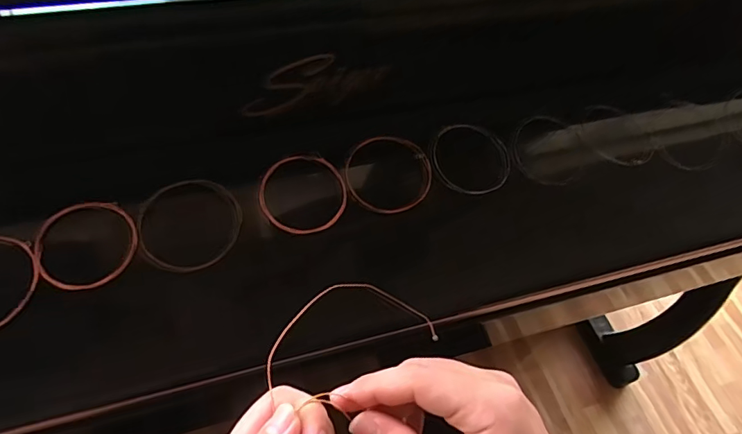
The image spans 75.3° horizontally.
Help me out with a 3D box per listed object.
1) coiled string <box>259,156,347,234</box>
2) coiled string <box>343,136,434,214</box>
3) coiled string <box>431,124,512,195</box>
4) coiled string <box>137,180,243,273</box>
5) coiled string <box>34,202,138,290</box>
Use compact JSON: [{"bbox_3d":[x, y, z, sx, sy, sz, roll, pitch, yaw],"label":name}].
[{"bbox_3d":[-0.055,-0.020,0.393,0.070,0.008,0.070,4,67,-9],"label":"coiled string"},{"bbox_3d":[0.016,-0.038,0.417,0.076,0.006,0.071,3,70,-9],"label":"coiled string"},{"bbox_3d":[0.090,-0.054,0.437,0.075,0.011,0.065,16,71,-2],"label":"coiled string"},{"bbox_3d":[-0.139,0.006,0.371,0.077,0.007,0.072,2,77,-8],"label":"coiled string"},{"bbox_3d":[-0.210,0.020,0.356,0.068,0.010,0.066,4,71,-10],"label":"coiled string"}]

